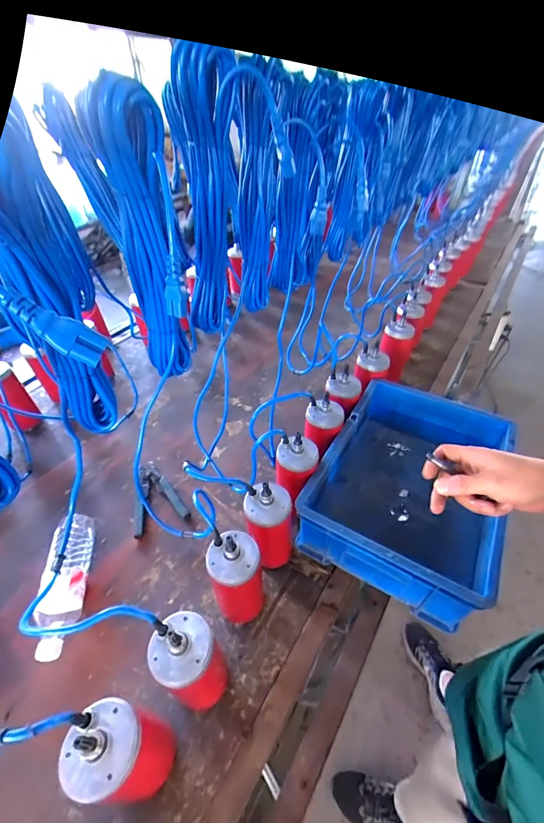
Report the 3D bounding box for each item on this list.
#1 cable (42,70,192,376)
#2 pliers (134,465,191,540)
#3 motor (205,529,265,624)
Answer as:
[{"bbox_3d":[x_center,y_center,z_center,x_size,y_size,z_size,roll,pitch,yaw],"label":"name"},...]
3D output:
[{"bbox_3d":[-0.160,-0.183,0.430,0.084,0.329,0.073,-28,50,-25],"label":"cable"},{"bbox_3d":[-0.257,0.178,0.749,0.111,0.036,0.180,-19,46,-18],"label":"pliers"},{"bbox_3d":[-0.053,0.257,0.528,0.073,0.204,0.069,-1,44,1],"label":"motor"}]

